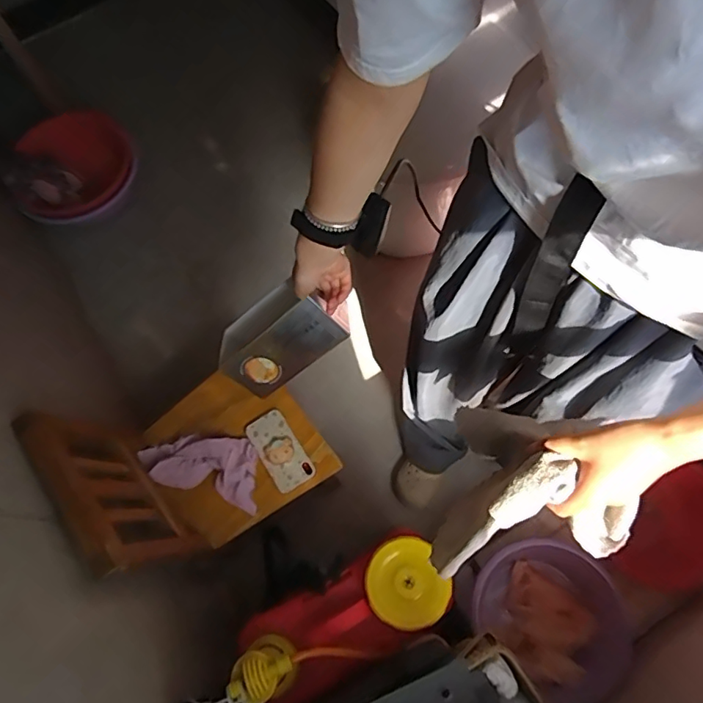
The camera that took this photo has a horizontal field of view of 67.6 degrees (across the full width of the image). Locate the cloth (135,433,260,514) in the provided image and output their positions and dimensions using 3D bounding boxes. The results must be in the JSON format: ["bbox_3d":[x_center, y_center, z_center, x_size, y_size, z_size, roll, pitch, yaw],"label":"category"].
[{"bbox_3d":[-0.278,0.202,0.973,0.238,0.042,0.119,16,70,9],"label":"cloth"}]

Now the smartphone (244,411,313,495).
[{"bbox_3d":[-0.136,0.184,0.984,0.076,0.017,0.151,-32,70,-10],"label":"smartphone"}]

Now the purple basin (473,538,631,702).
[{"bbox_3d":[0.350,0.445,0.906,0.227,0.068,0.248,-1,68,3],"label":"purple basin"}]

